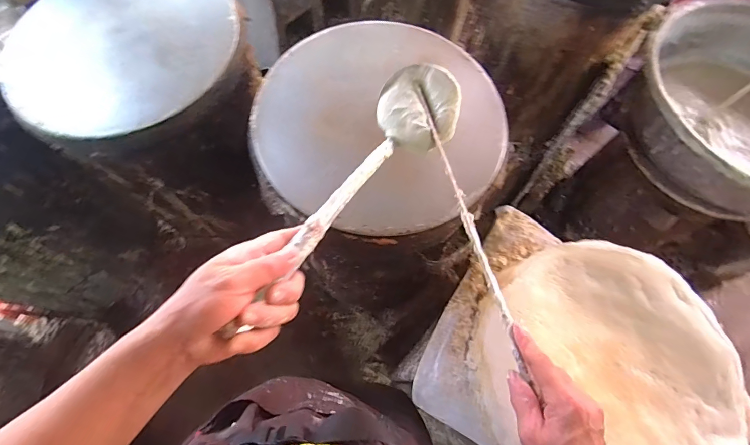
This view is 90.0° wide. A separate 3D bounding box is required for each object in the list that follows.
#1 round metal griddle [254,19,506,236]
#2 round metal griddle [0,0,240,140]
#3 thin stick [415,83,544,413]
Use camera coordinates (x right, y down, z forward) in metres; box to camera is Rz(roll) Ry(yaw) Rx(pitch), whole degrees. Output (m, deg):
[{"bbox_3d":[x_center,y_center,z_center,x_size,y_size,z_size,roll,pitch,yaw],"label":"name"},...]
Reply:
[{"bbox_3d":[0.009,-0.162,0.568,0.365,0.043,0.355,1,68,-2],"label":"round metal griddle"},{"bbox_3d":[-0.428,-0.308,0.631,0.362,0.033,0.368,-1,70,2],"label":"round metal griddle"},{"bbox_3d":[0.097,-0.007,0.396,0.012,0.012,0.333,-14,73,-8],"label":"thin stick"}]

